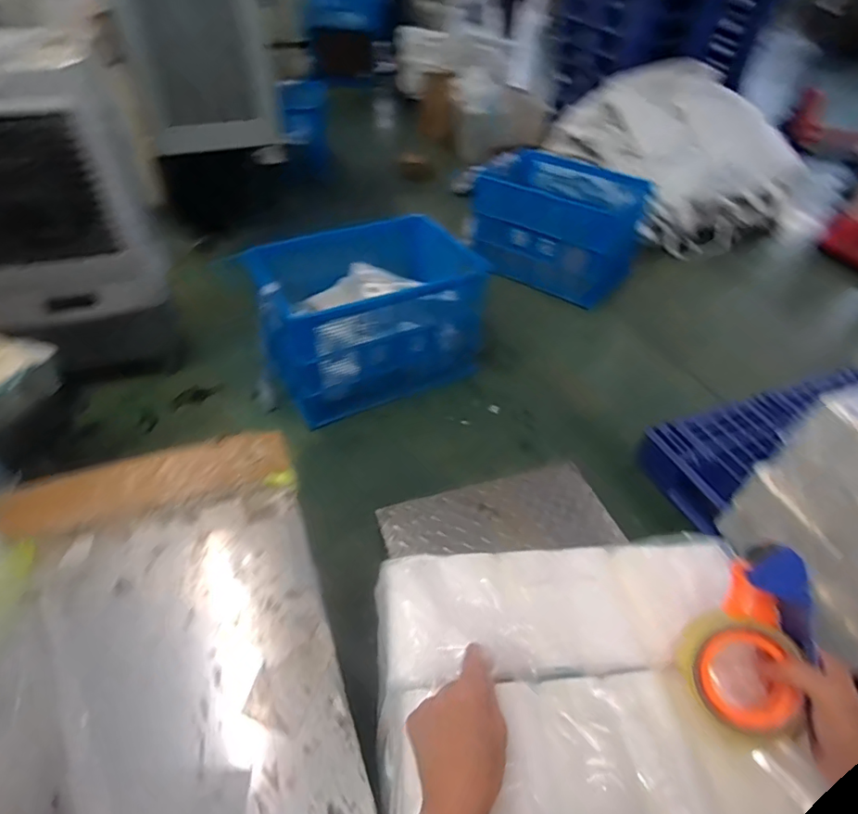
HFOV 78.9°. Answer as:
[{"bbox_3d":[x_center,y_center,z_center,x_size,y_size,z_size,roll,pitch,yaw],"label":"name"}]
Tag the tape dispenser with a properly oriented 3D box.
[{"bbox_3d":[0.261,0.193,0.434,0.082,0.061,0.162,19,86,16],"label":"tape dispenser"}]

